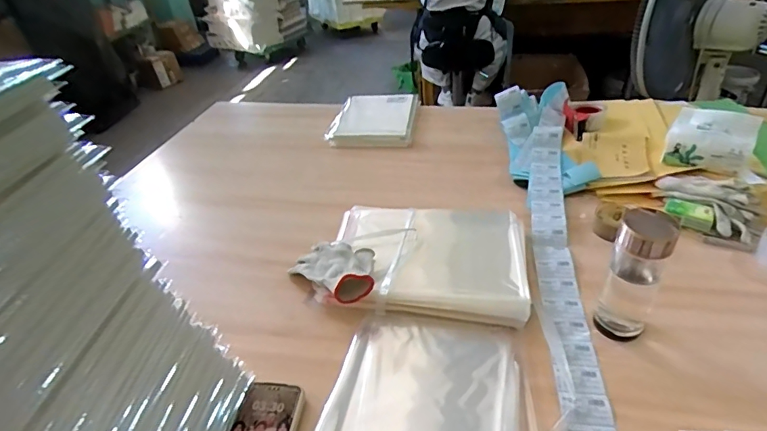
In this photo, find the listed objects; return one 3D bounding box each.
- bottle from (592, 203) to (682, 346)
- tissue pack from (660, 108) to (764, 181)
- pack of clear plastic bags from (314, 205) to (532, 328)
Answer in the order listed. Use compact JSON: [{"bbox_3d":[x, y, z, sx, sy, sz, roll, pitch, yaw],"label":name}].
[{"bbox_3d":[0.332,0.081,0.598,0.063,0.183,0.065,14,40,25],"label":"bottle"},{"bbox_3d":[0.656,-0.152,0.903,0.142,0.090,0.093,23,45,33],"label":"tissue pack"},{"bbox_3d":[0.058,0.070,0.766,0.356,0.050,0.251,3,37,12],"label":"pack of clear plastic bags"}]

